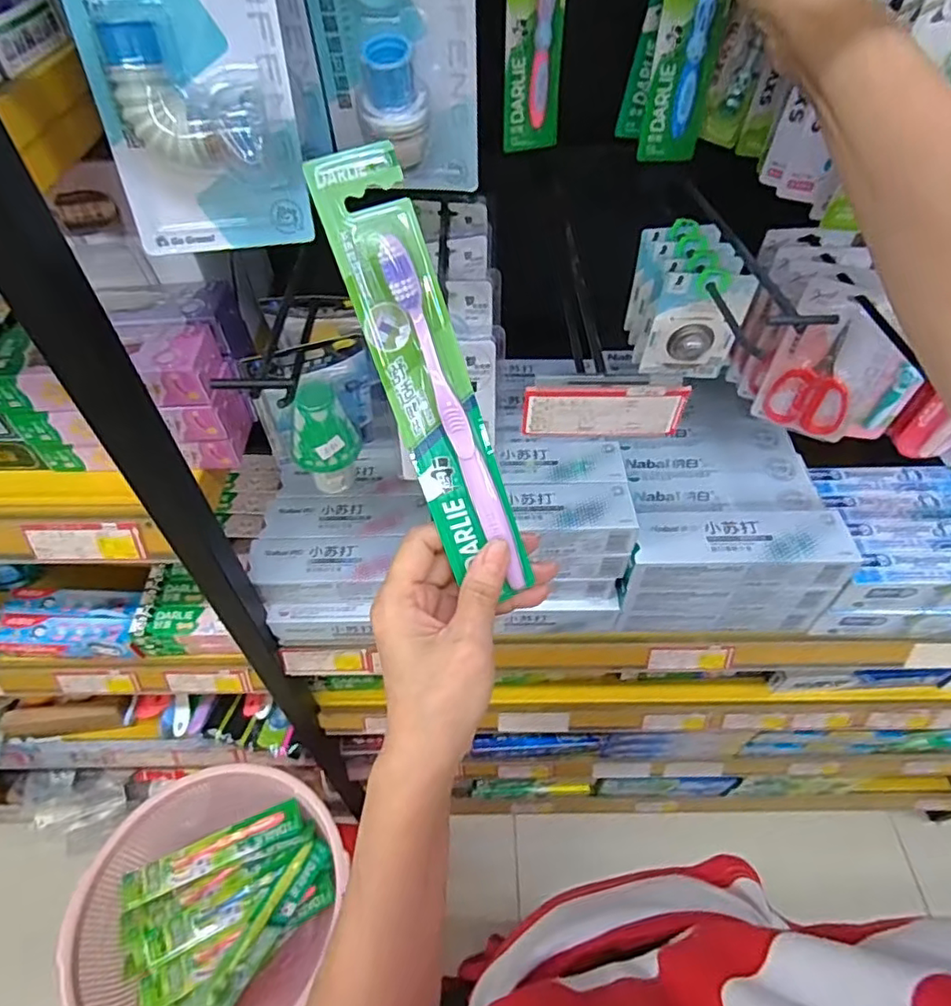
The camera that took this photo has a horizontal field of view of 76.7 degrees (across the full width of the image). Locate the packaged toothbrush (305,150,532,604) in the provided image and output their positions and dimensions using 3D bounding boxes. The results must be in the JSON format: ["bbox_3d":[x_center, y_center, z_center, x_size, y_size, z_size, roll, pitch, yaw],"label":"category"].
[{"bbox_3d":[-0.019,-0.053,0.289,0.041,0.212,0.016,-27,20,-21],"label":"packaged toothbrush"}]

